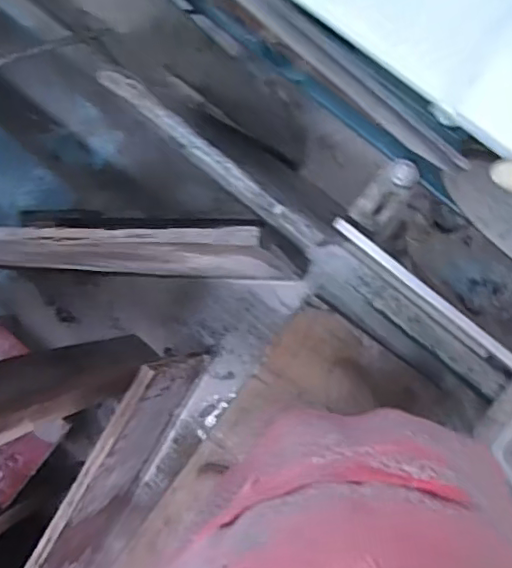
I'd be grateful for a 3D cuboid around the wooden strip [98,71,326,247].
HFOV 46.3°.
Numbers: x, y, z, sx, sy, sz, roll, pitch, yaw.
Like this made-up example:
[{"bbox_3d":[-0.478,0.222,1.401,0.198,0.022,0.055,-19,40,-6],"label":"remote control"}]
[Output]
[{"bbox_3d":[-0.051,-0.132,0.621,0.292,0.022,0.022,41,94,9],"label":"wooden strip"}]

